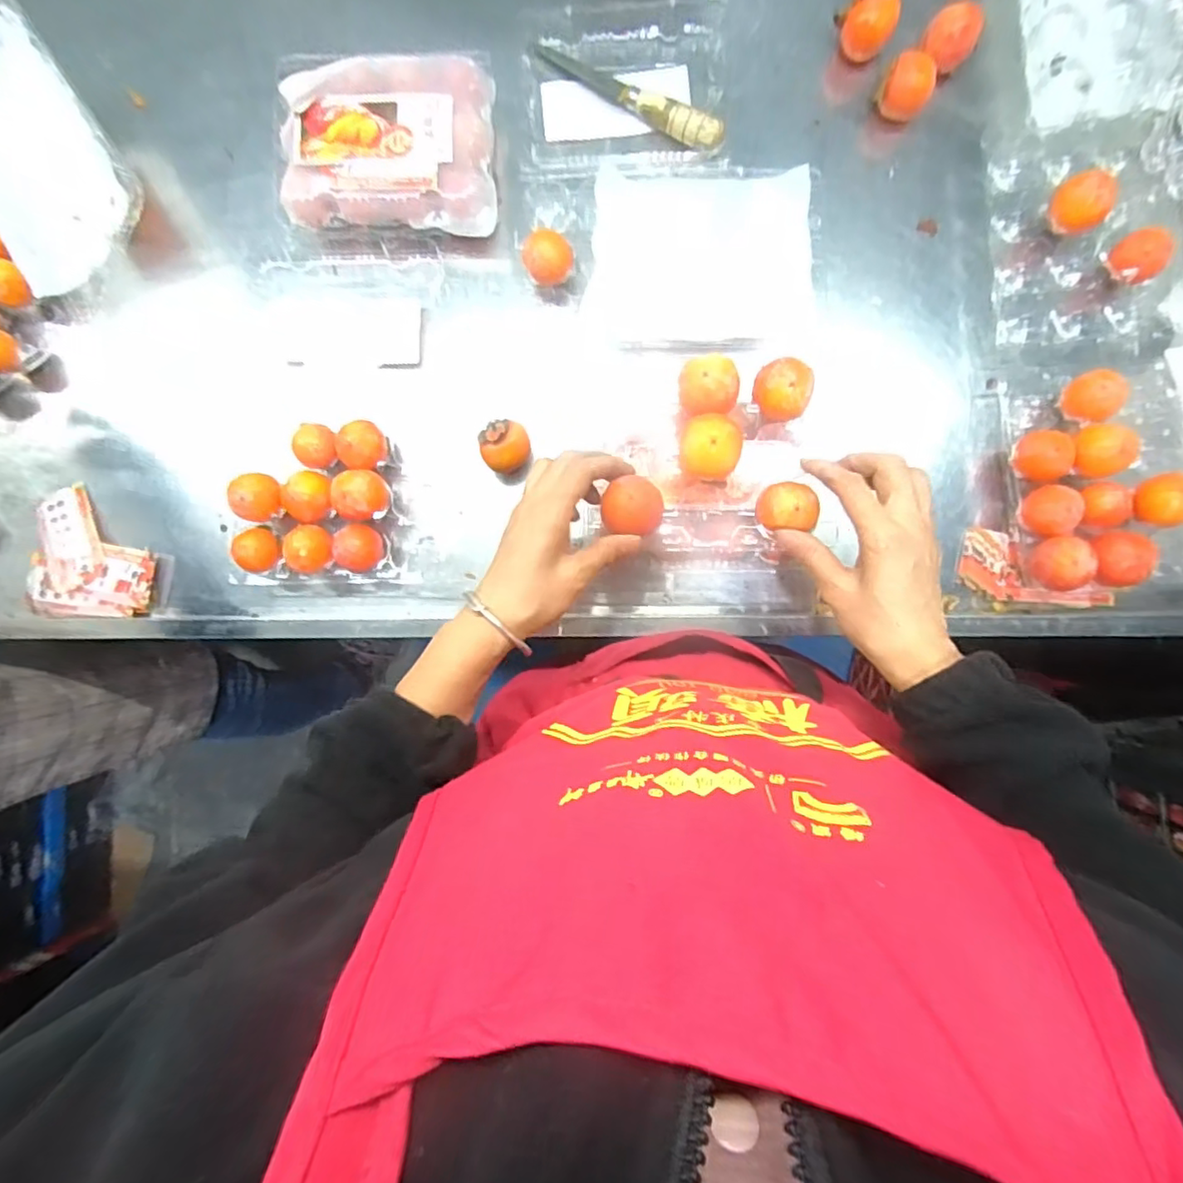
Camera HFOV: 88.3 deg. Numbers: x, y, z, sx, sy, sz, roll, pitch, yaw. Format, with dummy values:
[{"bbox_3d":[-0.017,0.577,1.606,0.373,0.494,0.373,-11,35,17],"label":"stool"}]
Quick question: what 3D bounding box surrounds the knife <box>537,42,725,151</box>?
[{"bbox_3d":[0.034,-0.458,0.556,0.192,0.027,0.024,36,90,2],"label":"knife"}]

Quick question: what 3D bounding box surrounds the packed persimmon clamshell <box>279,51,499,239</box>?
[{"bbox_3d":[-0.181,-0.399,0.553,0.190,0.056,0.156,-1,89,2],"label":"packed persimmon clamshell"}]

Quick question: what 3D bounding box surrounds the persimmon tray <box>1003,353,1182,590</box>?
[{"bbox_3d":[0.446,-0.099,0.512,0.165,0.044,0.200,-4,89,2],"label":"persimmon tray"}]

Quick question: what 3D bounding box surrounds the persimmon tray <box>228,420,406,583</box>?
[{"bbox_3d":[-0.247,-0.083,0.554,0.141,0.057,0.142,-2,89,2],"label":"persimmon tray"}]

